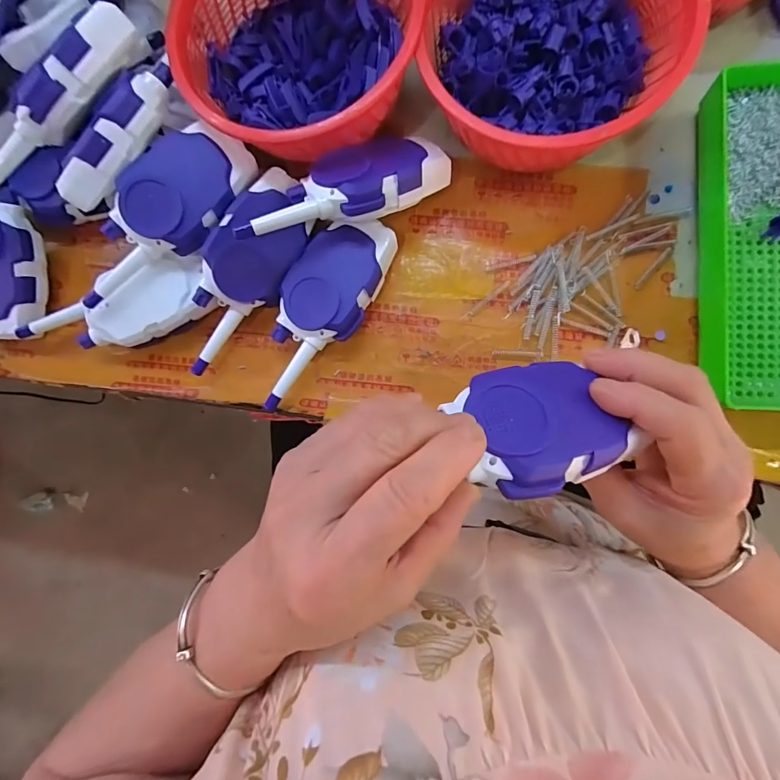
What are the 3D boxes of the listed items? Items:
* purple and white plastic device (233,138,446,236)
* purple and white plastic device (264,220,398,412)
[{"bbox_3d":[-0.032,-0.149,0.302,0.160,0.027,0.055,-24,84,-10],"label":"purple and white plastic device"},{"bbox_3d":[-0.056,-0.062,0.333,0.064,0.036,0.161,29,89,7],"label":"purple and white plastic device"}]

